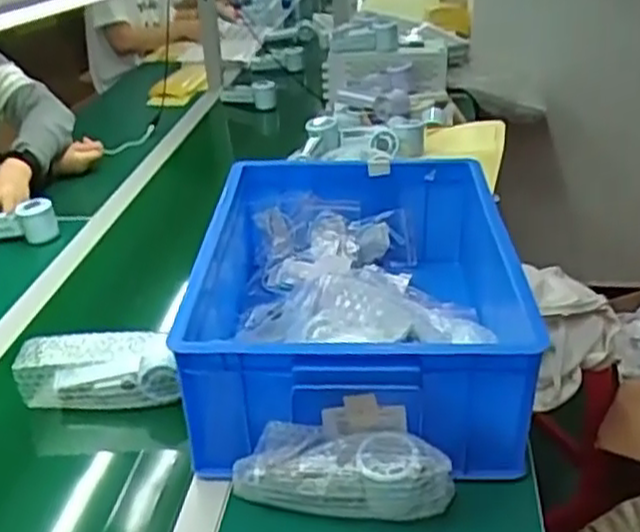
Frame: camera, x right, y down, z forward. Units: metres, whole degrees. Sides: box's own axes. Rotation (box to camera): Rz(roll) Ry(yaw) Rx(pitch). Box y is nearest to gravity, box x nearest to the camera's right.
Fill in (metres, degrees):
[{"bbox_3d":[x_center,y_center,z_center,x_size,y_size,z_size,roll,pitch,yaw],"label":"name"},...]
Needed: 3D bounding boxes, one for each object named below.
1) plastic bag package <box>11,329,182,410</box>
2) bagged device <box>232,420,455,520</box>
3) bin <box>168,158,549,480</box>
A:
[{"bbox_3d":[-0.253,0.123,0.875,0.196,0.077,0.058,-1,29,-1],"label":"plastic bag package"},{"bbox_3d":[0.020,0.197,0.715,0.202,0.087,0.061,4,29,9],"label":"bagged device"},{"bbox_3d":[0.042,0.034,0.904,0.377,0.163,0.454,0,29,2],"label":"bin"}]

